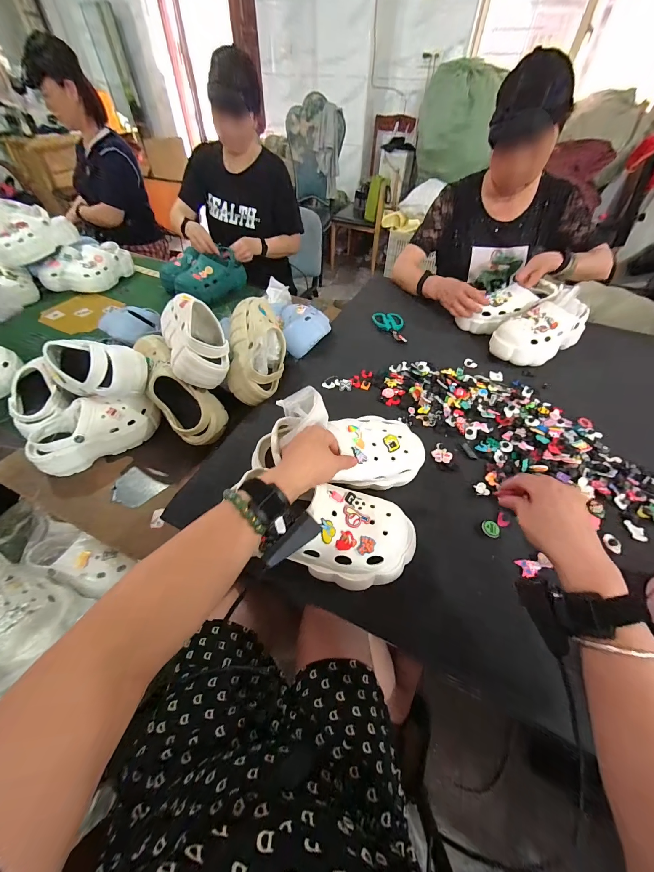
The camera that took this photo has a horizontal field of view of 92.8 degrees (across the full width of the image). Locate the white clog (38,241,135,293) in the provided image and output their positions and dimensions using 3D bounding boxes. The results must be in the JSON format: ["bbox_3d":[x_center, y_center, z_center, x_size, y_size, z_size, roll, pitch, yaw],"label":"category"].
[{"bbox_3d":[-0.871,-0.614,1.147,0.307,0.115,0.126,-36,59,-27],"label":"white clog"}]

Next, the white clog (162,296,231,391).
[{"bbox_3d":[-0.282,-0.203,0.671,0.128,0.097,0.224,-34,59,25],"label":"white clog"}]

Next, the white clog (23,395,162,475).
[{"bbox_3d":[-0.487,-0.022,0.656,0.235,0.099,0.101,-30,57,-24],"label":"white clog"}]

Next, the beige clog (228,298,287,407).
[{"bbox_3d":[-0.157,-0.201,0.687,0.124,0.091,0.259,-3,74,-4],"label":"beige clog"}]

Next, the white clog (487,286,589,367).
[{"bbox_3d":[0.519,-0.257,0.755,0.221,0.117,0.113,-25,55,-21],"label":"white clog"}]

